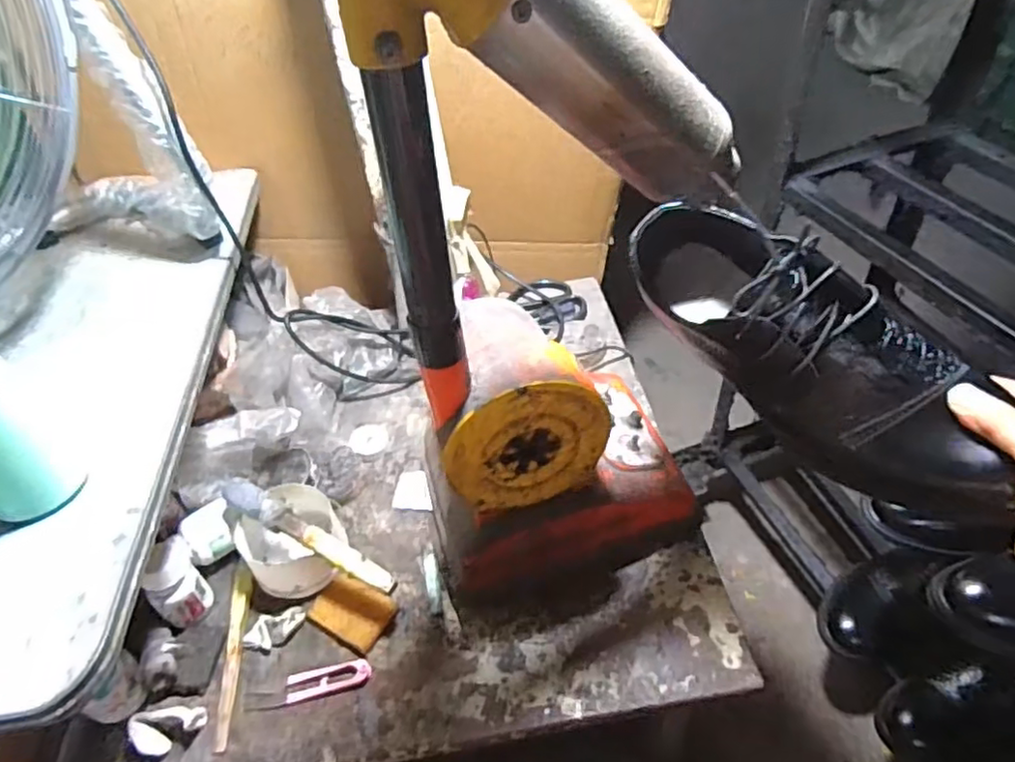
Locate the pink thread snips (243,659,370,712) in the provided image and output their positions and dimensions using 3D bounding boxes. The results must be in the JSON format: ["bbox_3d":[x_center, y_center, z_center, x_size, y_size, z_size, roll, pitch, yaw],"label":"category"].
[{"bbox_3d":[-0.161,0.248,0.520,0.098,0.011,0.024,-11,46,-4],"label":"pink thread snips"}]

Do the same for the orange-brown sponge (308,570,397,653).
[{"bbox_3d":[-0.140,0.206,0.567,0.068,0.011,0.052,19,50,23],"label":"orange-brown sponge"}]

